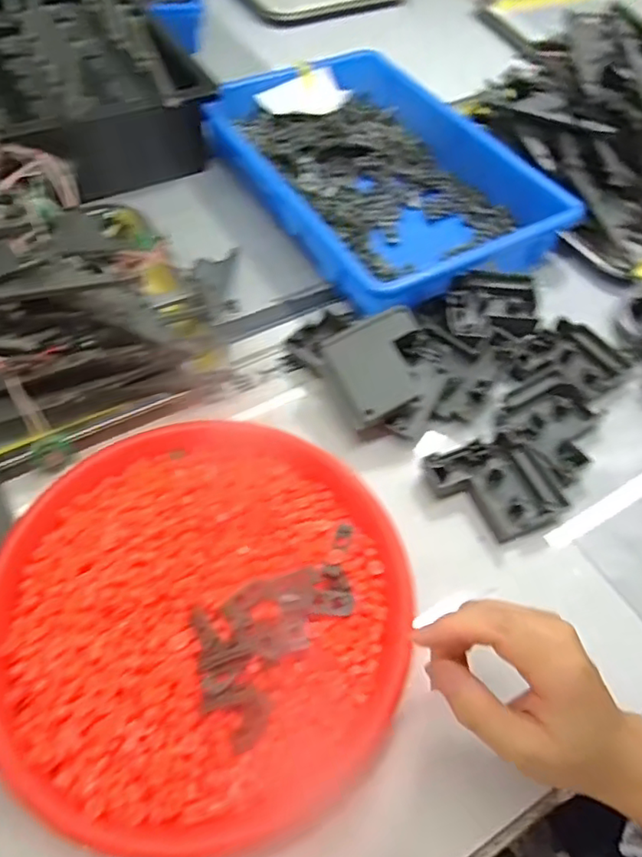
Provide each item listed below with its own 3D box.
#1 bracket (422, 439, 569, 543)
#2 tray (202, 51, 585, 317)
[{"bbox_3d":[0.127,0.044,0.433,0.081,0.014,0.073,-16,58,-13],"label":"bracket"},{"bbox_3d":[0.048,-0.269,0.622,0.241,0.065,0.372,-27,61,-20],"label":"tray"}]

